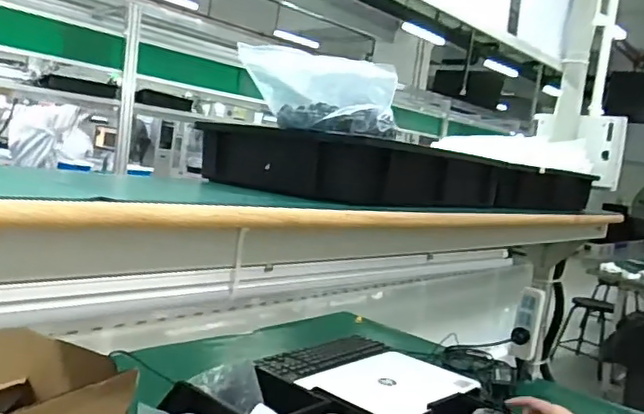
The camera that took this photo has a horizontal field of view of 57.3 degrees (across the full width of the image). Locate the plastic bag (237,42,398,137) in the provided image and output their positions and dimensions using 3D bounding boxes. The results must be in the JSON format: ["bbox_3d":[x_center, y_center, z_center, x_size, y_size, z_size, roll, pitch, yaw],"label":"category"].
[{"bbox_3d":[0.000,-0.130,0.673,0.170,0.082,0.087,8,5,9],"label":"plastic bag"}]

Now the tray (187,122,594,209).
[{"bbox_3d":[0.213,-0.049,1.013,0.245,0.076,0.826,12,7,42],"label":"tray"}]

